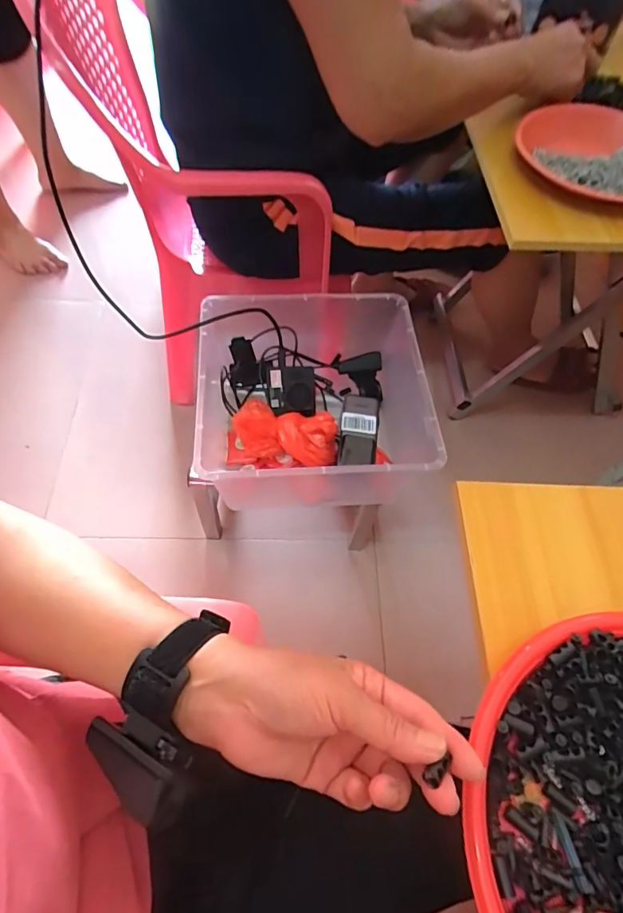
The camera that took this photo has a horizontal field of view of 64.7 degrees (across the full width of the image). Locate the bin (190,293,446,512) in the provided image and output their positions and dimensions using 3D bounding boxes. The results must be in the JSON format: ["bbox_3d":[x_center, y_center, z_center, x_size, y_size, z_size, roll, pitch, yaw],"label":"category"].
[{"bbox_3d":[0.008,-0.068,0.718,0.330,0.169,0.296,-2,60,-5],"label":"bin"}]

